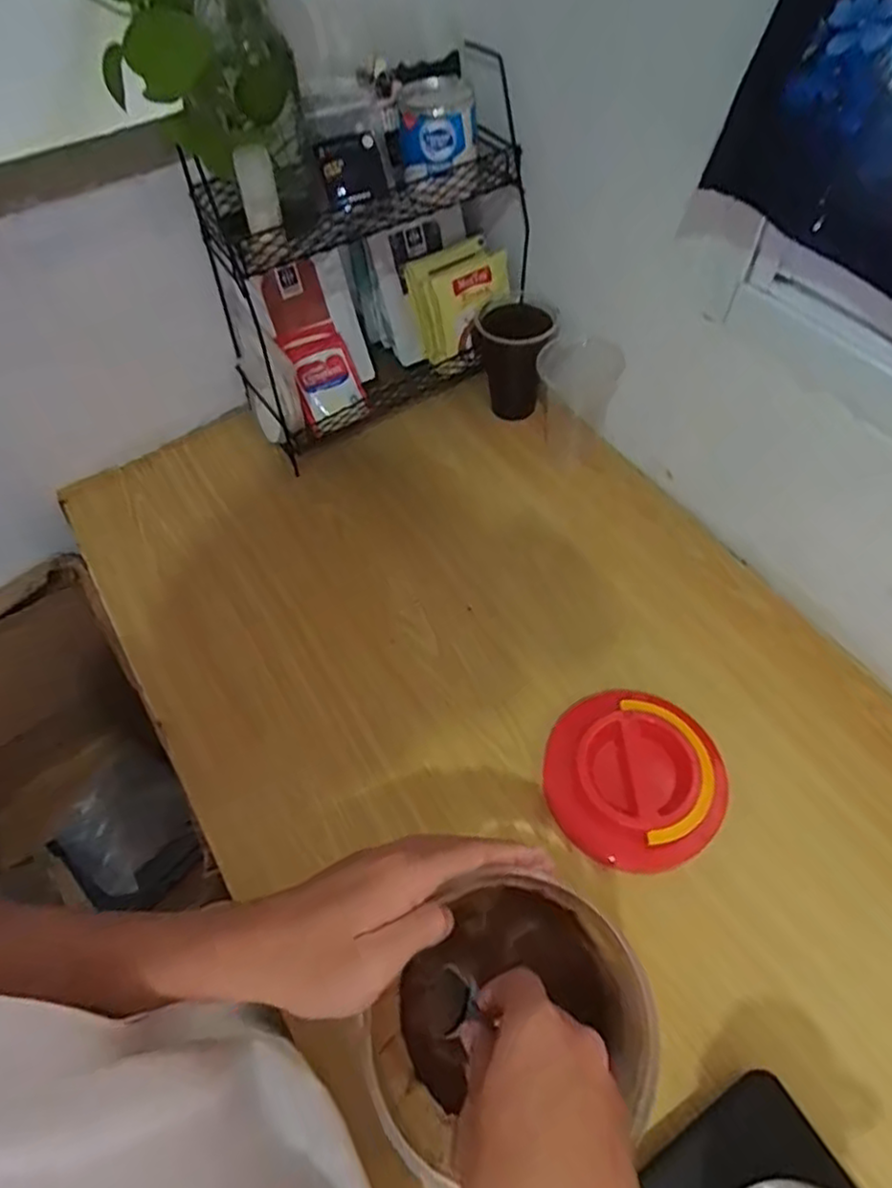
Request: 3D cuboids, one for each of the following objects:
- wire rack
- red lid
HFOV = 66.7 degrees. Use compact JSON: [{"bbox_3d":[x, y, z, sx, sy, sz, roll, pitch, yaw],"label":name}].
[{"bbox_3d":[-0.072,-0.331,0.712,0.314,0.303,0.137,-26,59,-15],"label":"wire rack"},{"bbox_3d":[0.149,0.147,0.544,0.133,0.044,0.131,-1,56,1],"label":"red lid"}]

